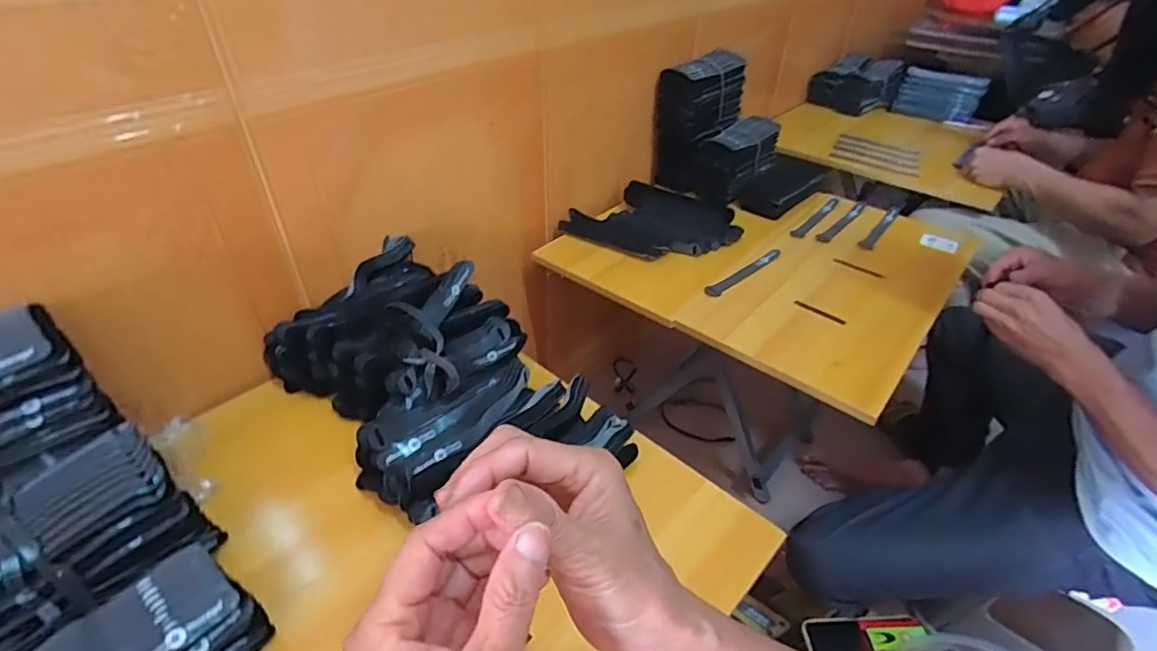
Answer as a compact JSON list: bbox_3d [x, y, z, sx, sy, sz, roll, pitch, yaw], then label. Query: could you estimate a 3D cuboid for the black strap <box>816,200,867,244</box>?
[{"bbox_3d":[0.507,-0.200,1.061,0.023,0.012,0.191,31,48,32],"label":"black strap"}]

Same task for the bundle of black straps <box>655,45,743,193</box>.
[{"bbox_3d":[0.238,-0.426,1.139,0.122,0.211,0.208,23,44,25],"label":"bundle of black straps"}]

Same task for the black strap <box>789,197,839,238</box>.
[{"bbox_3d":[0.463,-0.213,1.076,0.024,0.005,0.186,30,47,31],"label":"black strap"}]

